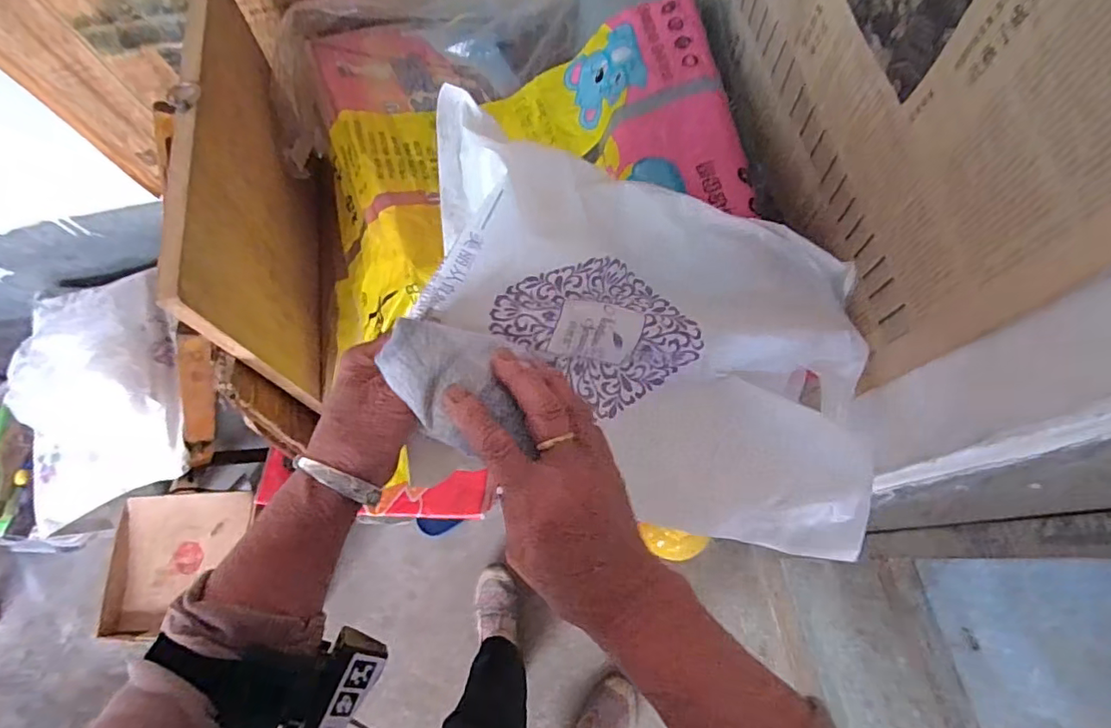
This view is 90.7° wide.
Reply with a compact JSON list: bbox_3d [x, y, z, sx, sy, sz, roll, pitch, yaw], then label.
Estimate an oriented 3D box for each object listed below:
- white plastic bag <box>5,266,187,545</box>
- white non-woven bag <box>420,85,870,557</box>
[{"bbox_3d":[-0.726,0.029,0.837,0.267,0.151,0.363,-24,72,-6],"label":"white plastic bag"},{"bbox_3d":[0.074,-0.021,0.371,0.307,0.149,0.235,9,72,6],"label":"white non-woven bag"}]

